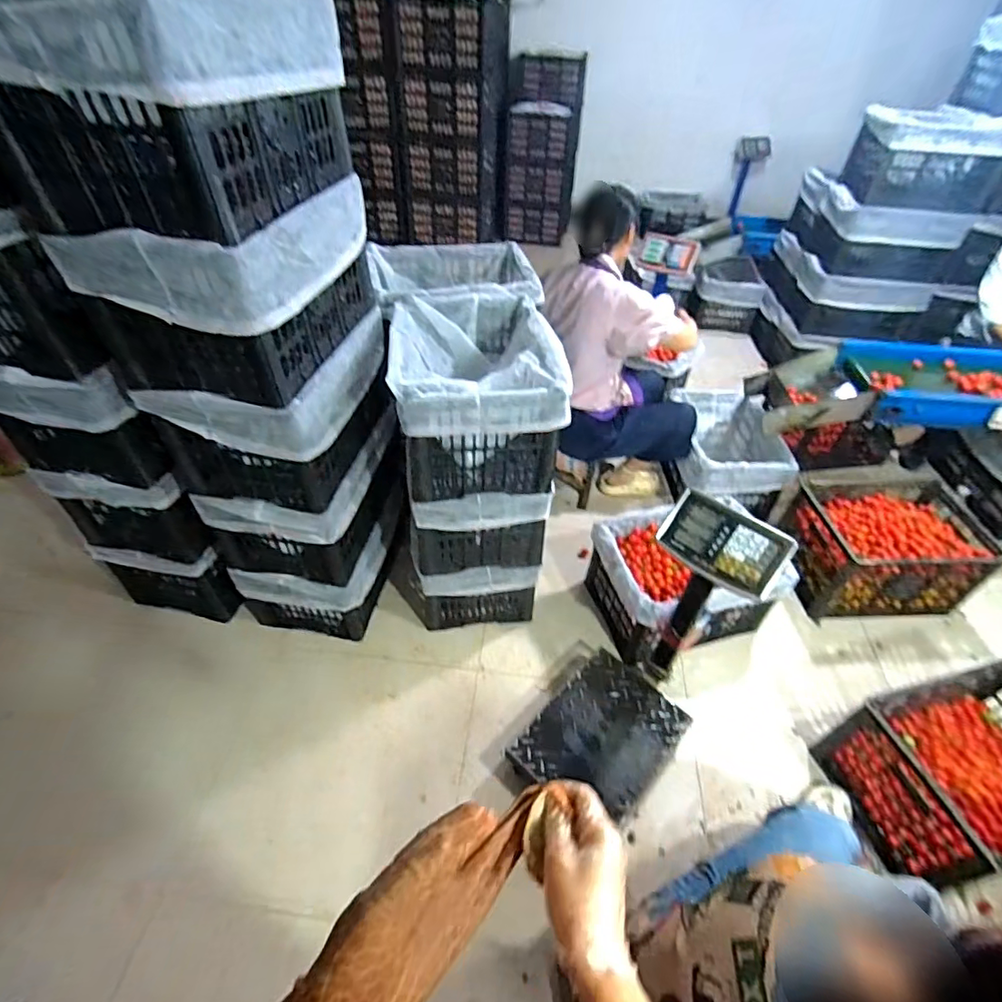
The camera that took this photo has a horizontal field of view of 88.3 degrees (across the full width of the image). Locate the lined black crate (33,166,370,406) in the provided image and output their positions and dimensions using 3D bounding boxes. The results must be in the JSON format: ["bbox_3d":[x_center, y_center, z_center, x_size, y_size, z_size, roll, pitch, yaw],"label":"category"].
[{"bbox_3d":[-0.502,-0.430,1.016,0.339,0.288,0.459,8,44,6],"label":"lined black crate"}]

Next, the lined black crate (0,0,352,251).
[{"bbox_3d":[-0.493,-0.630,0.814,0.318,0.281,0.475,11,44,9],"label":"lined black crate"}]

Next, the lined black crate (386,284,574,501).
[{"bbox_3d":[-0.062,-0.282,1.282,0.363,0.295,0.488,-3,44,-5],"label":"lined black crate"}]

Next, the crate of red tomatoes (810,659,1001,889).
[{"bbox_3d":[1.121,0.642,1.242,0.512,0.285,0.365,-10,45,-13],"label":"crate of red tomatoes"}]

